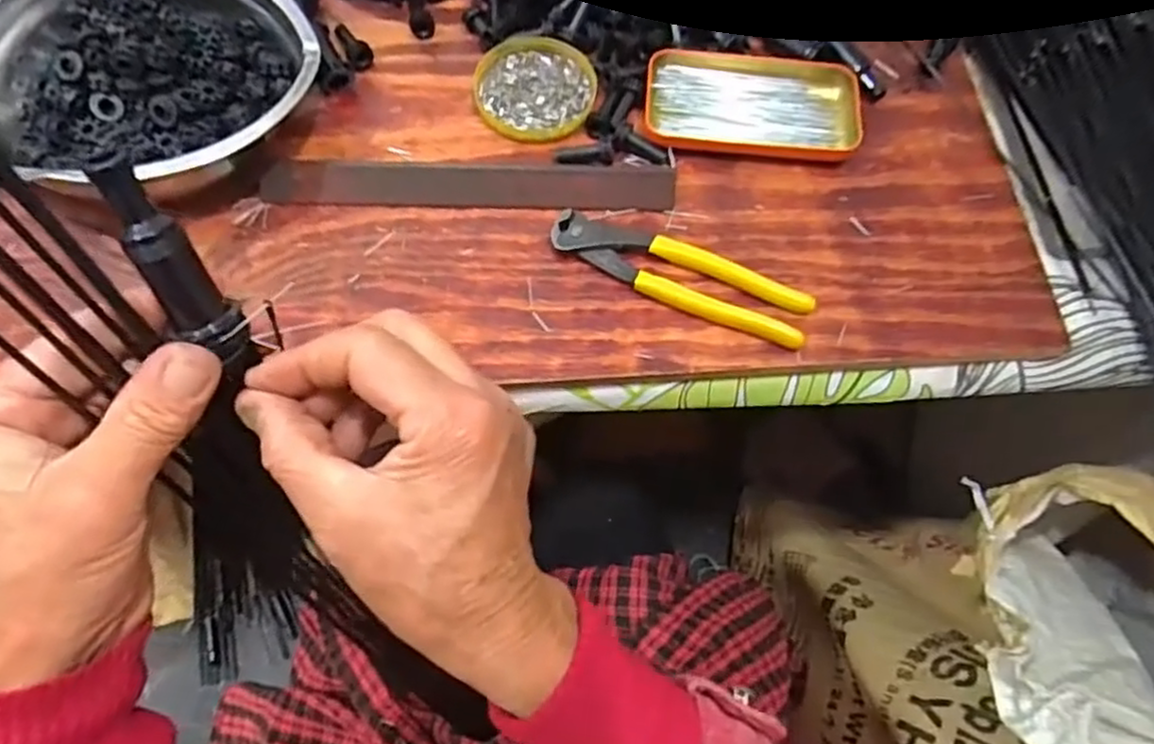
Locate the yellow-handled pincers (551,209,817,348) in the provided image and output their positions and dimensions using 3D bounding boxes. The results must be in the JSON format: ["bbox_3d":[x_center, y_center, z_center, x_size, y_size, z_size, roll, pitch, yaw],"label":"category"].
[{"bbox_3d":[0.063,-0.059,0.437,0.162,0.013,0.040,22,68,6],"label":"yellow-handled pincers"}]

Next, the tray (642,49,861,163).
[{"bbox_3d":[0.120,-0.188,0.492,0.142,0.018,0.078,6,67,0],"label":"tray"}]

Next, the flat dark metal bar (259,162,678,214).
[{"bbox_3d":[-0.067,-0.122,0.460,0.259,0.011,0.031,0,67,-3],"label":"flat dark metal bar"}]

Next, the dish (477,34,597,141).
[{"bbox_3d":[-0.029,-0.198,0.497,0.083,0.007,0.085,1,67,-2],"label":"dish"}]

